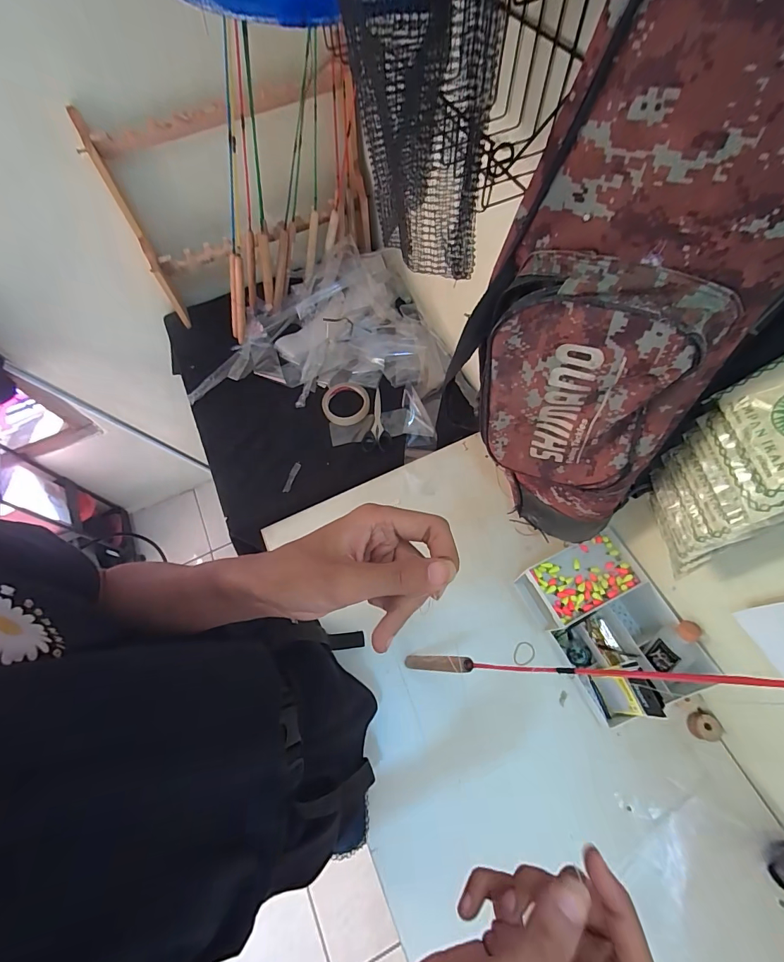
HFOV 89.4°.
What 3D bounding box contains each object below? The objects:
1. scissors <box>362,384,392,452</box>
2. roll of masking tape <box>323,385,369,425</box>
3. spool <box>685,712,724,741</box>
[{"bbox_3d":[-0.029,-0.124,0.795,0.056,0.008,0.145,0,66,3],"label":"scissors"},{"bbox_3d":[-0.094,-0.157,0.806,0.095,0.013,0.093,-1,66,3],"label":"roll of masking tape"},{"bbox_3d":[0.436,0.342,0.550,0.036,0.019,0.034,-1,66,3],"label":"spool"}]

